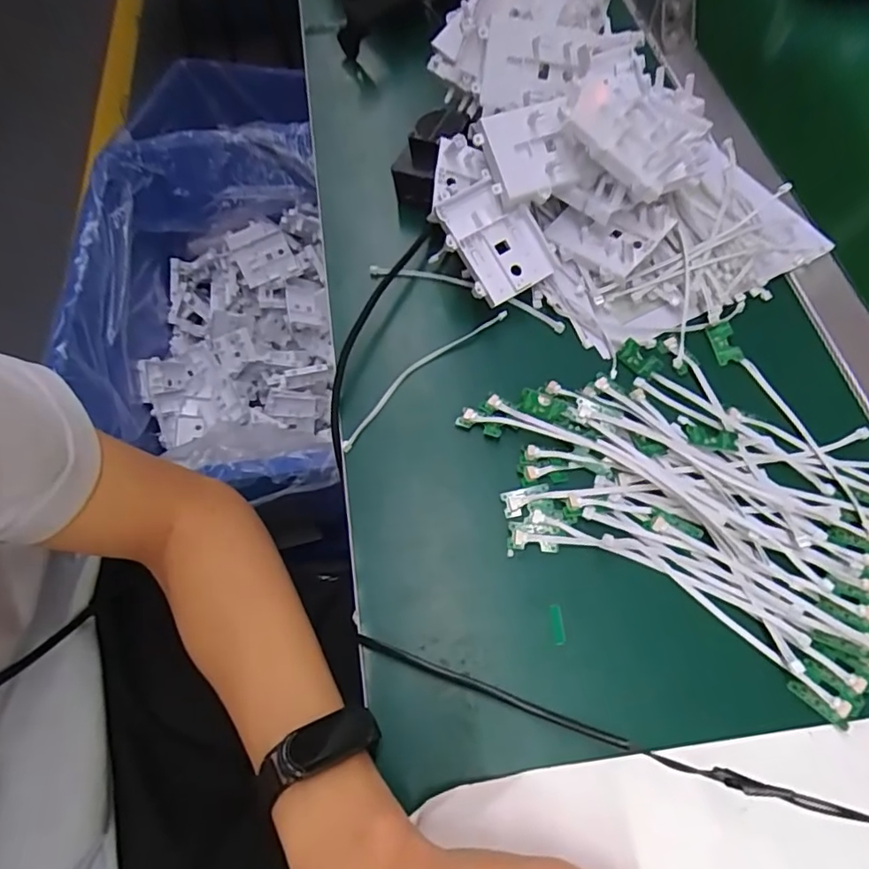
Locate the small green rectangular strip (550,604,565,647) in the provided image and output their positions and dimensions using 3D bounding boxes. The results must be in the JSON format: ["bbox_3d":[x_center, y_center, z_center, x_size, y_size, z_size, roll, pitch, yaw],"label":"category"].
[{"bbox_3d":[0.070,0.108,0.321,0.006,0.004,0.021,-4,62,-1],"label":"small green rectangular strip"}]

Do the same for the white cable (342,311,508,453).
[{"bbox_3d":[-0.010,-0.045,0.397,0.153,0.011,0.020,-40,68,-18],"label":"white cable"}]

